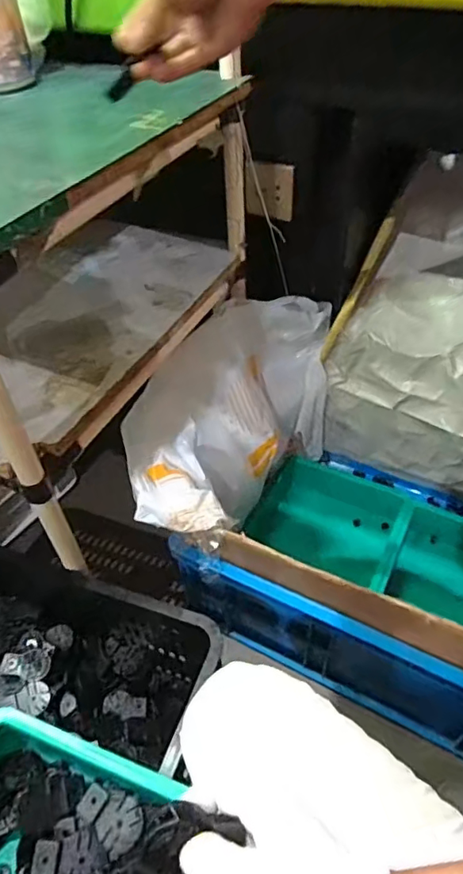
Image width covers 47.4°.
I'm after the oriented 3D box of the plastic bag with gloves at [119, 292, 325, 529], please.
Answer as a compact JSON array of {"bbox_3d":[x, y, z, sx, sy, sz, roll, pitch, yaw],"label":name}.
[{"bbox_3d":[0.006,-0.016,0.946,0.199,0.316,0.519,20,51,20],"label":"plastic bag with gloves"}]

